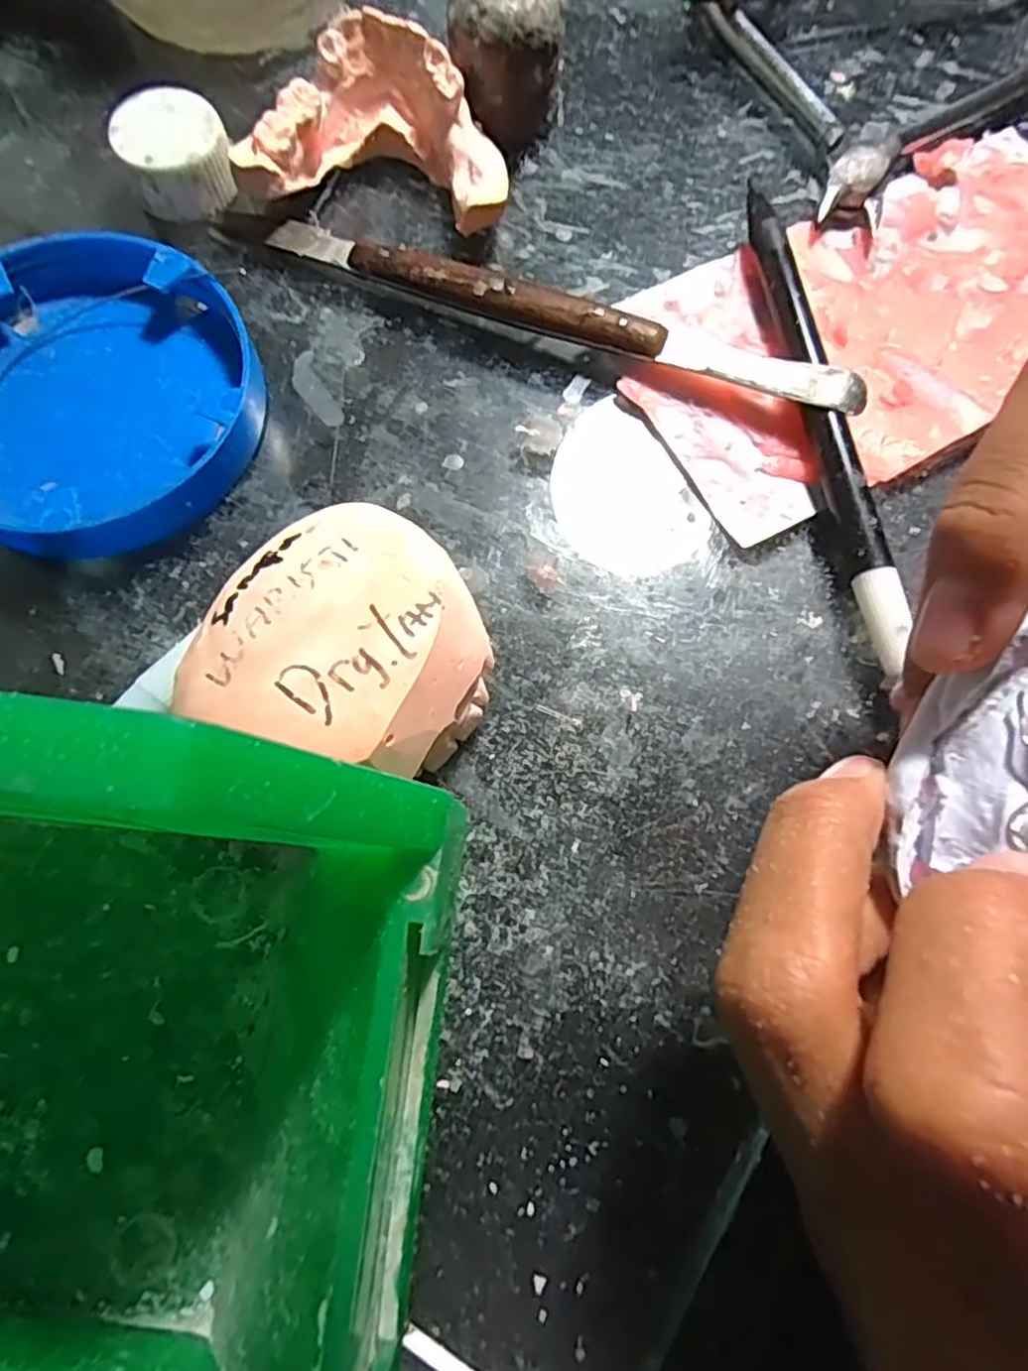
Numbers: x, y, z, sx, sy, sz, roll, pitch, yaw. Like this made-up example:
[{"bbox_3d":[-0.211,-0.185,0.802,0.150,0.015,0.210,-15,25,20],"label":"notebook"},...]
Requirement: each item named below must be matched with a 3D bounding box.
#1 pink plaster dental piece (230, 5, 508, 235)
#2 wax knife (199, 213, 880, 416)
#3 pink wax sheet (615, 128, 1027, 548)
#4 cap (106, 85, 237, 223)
[{"bbox_3d":[-0.035,-0.144,0.180,0.065,0.025,0.045,4,74,-1],"label":"pink plaster dental piece"},{"bbox_3d":[0.003,-0.096,0.173,0.167,0.013,0.011,21,74,4],"label":"wax knife"},{"bbox_3d":[0.098,-0.097,0.179,0.142,0.006,0.075,-28,76,-8],"label":"pink wax sheet"},{"bbox_3d":[-0.089,-0.140,0.183,0.027,0.017,0.027,1,74,-2],"label":"cap"}]

